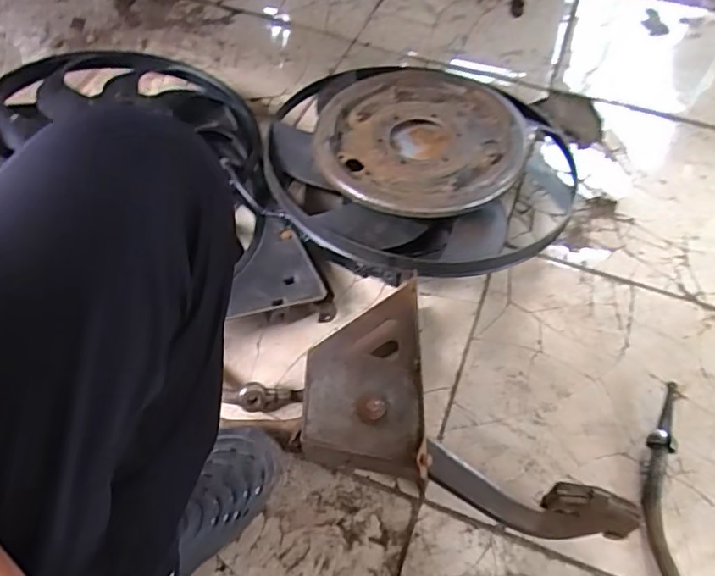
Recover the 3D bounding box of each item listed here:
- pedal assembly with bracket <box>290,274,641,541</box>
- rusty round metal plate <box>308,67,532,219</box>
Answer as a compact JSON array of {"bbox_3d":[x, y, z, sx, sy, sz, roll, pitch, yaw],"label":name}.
[{"bbox_3d":[0.121,0.138,0.635,0.367,0.102,0.221,17,57,10],"label":"pedal assembly with bracket"},{"bbox_3d":[0.088,-0.220,0.776,0.287,0.047,0.283,1,56,-1],"label":"rusty round metal plate"}]

